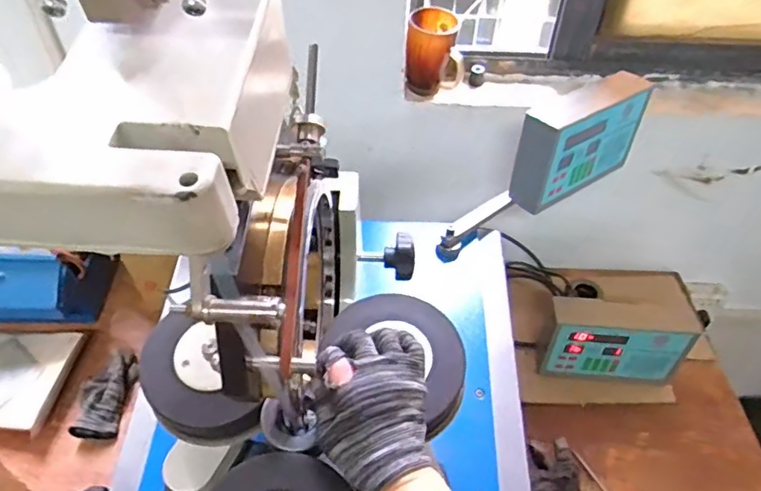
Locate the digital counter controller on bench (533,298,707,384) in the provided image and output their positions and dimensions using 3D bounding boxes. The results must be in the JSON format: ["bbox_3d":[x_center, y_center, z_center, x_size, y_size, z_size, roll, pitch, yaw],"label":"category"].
[{"bbox_3d":[0.399,0.165,0.952,0.228,0.151,0.075,3,46,1],"label":"digital counter controller on bench"}]

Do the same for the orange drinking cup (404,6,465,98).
[{"bbox_3d":[0.089,-0.302,0.882,0.089,0.115,0.074,8,46,7],"label":"orange drinking cup"}]

